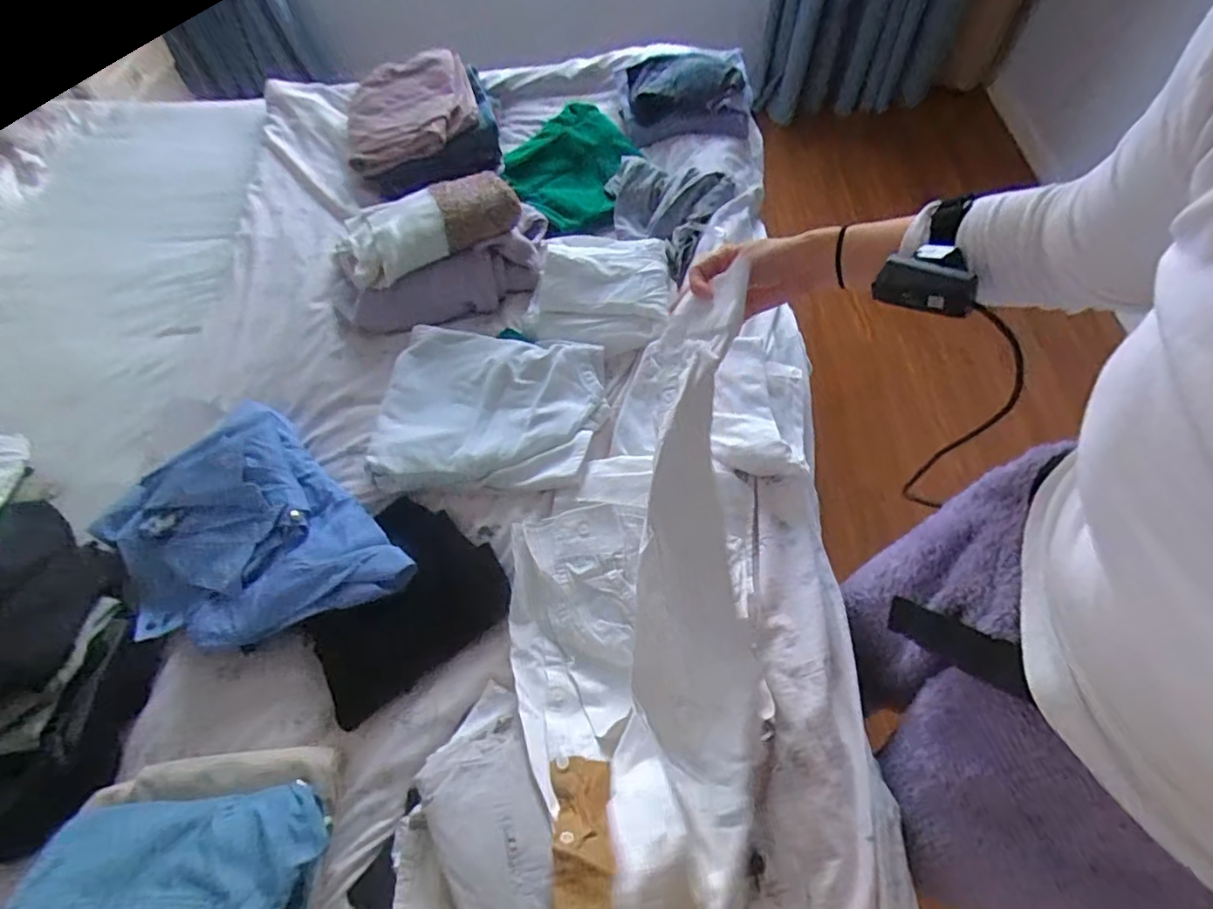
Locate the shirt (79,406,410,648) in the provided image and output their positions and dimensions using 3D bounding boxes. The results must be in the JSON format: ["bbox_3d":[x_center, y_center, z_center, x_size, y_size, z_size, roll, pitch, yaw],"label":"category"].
[{"bbox_3d":[-0.467,0.111,0.757,0.378,0.057,0.272,40,68,22],"label":"shirt"}]

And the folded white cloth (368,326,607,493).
[{"bbox_3d":[-0.163,-0.069,0.849,0.312,0.035,0.253,-1,59,1],"label":"folded white cloth"}]

